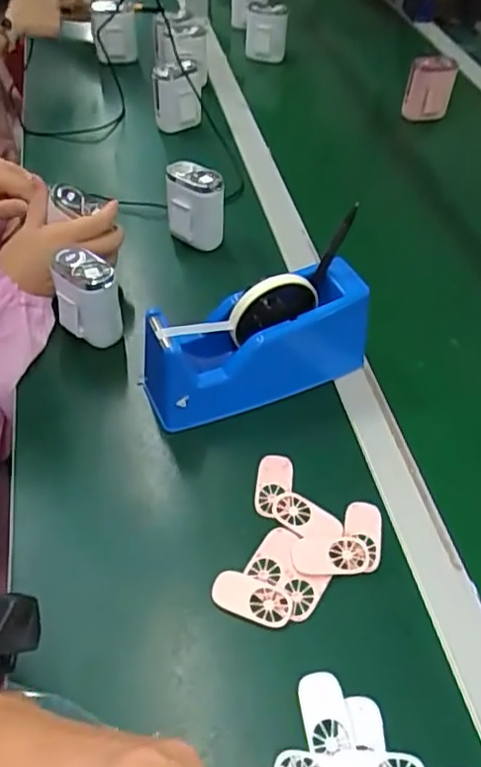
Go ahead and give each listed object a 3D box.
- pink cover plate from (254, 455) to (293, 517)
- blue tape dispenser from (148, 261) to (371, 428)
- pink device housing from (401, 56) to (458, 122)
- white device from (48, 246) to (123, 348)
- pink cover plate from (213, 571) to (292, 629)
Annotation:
[{"bbox_3d":[0.028,0.084,0.504,0.029,0.004,0.055,4,53,8],"label":"pink cover plate"},{"bbox_3d":[0.015,-0.032,0.545,0.206,0.109,0.067,-20,56,-15],"label":"blue tape dispenser"},{"bbox_3d":[0.281,-0.439,0.912,0.066,0.084,0.022,9,33,4],"label":"pink device housing"},{"bbox_3d":[-0.144,-0.077,0.583,0.056,0.087,0.038,-9,54,-7],"label":"white device"},{"bbox_3d":[0.009,0.155,0.441,0.058,0.007,0.029,17,55,12],"label":"pink cover plate"}]

